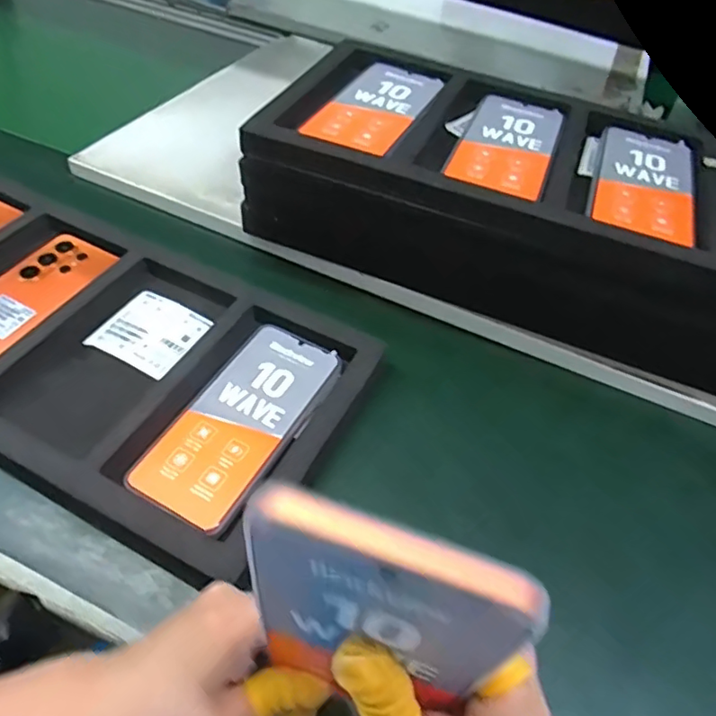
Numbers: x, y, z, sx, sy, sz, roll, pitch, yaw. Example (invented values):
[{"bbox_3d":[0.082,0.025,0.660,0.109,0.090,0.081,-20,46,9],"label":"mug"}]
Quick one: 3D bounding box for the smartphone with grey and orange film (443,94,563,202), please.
[{"bbox_3d":[0.126,-0.182,0.479,0.074,0.005,0.153,20,50,9],"label":"smartphone with grey and orange film"}]

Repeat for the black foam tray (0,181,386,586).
[{"bbox_3d":[-0.239,-0.021,0.463,0.474,0.032,0.209,25,51,13],"label":"black foam tray"}]

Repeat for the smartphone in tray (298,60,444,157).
[{"bbox_3d":[0.018,-0.223,0.501,0.074,0.005,0.154,24,51,12],"label":"smartphone in tray"}]

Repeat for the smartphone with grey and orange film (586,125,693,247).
[{"bbox_3d":[0.234,-0.146,0.463,0.075,0.005,0.152,20,50,9],"label":"smartphone with grey and orange film"}]

